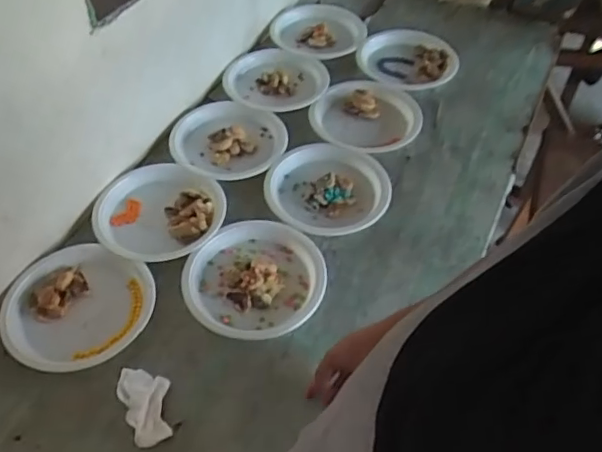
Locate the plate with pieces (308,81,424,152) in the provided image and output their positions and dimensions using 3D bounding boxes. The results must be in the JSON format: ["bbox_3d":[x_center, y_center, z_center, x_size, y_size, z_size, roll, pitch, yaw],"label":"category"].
[{"bbox_3d":[0.129,-0.208,1.104,0.219,0.036,0.182,-4,50,-3],"label":"plate with pieces"}]

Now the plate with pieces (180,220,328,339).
[{"bbox_3d":[-0.066,0.076,0.852,0.212,0.036,0.184,-19,52,-15],"label":"plate with pieces"}]

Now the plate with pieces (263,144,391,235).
[{"bbox_3d":[0.046,-0.067,0.967,0.205,0.025,0.192,-1,50,-1],"label":"plate with pieces"}]

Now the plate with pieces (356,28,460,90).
[{"bbox_3d":[0.226,-0.357,1.243,0.184,0.037,0.200,-7,49,8],"label":"plate with pieces"}]

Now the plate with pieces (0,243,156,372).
[{"bbox_3d":[-0.314,0.112,0.813,0.191,0.019,0.196,0,50,0],"label":"plate with pieces"}]

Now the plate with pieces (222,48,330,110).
[{"bbox_3d":[-0.049,-0.301,1.184,0.211,0.042,0.198,1,43,-1],"label":"plate with pieces"}]

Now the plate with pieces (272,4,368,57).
[{"bbox_3d":[0.047,-0.456,1.323,0.202,0.029,0.195,0,50,0],"label":"plate with pieces"}]

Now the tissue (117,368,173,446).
[{"bbox_3d":[-0.192,0.223,0.715,0.057,0.040,0.084,-11,51,-13],"label":"tissue"}]

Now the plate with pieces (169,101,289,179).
[{"bbox_3d":[-0.130,-0.160,1.051,0.201,0.044,0.198,0,50,0],"label":"plate with pieces"}]

